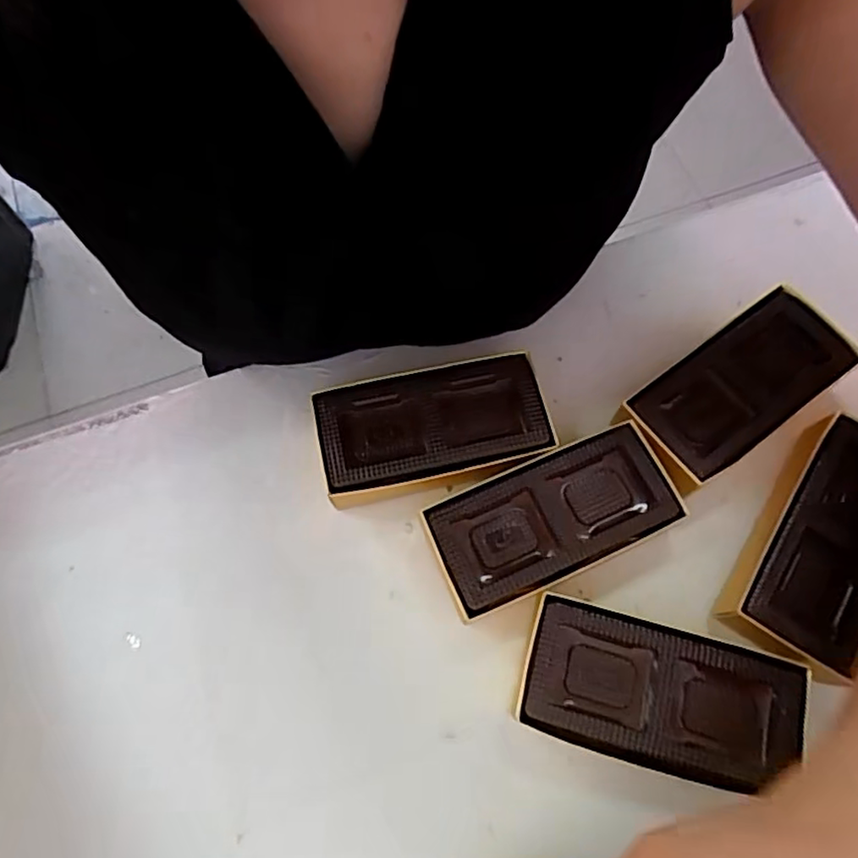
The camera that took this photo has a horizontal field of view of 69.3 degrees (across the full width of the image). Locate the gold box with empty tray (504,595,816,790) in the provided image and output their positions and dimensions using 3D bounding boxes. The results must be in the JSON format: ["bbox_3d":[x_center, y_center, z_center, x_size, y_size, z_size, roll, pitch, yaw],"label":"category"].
[{"bbox_3d":[0.097,0.117,0.272,0.112,0.032,0.056,15,70,7],"label":"gold box with empty tray"}]

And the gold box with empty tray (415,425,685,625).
[{"bbox_3d":[0.057,0.044,0.301,0.113,0.034,0.057,-25,69,-7],"label":"gold box with empty tray"}]

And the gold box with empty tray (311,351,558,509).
[{"bbox_3d":[0.002,0.003,0.323,0.113,0.038,0.063,-13,68,-2],"label":"gold box with empty tray"}]

